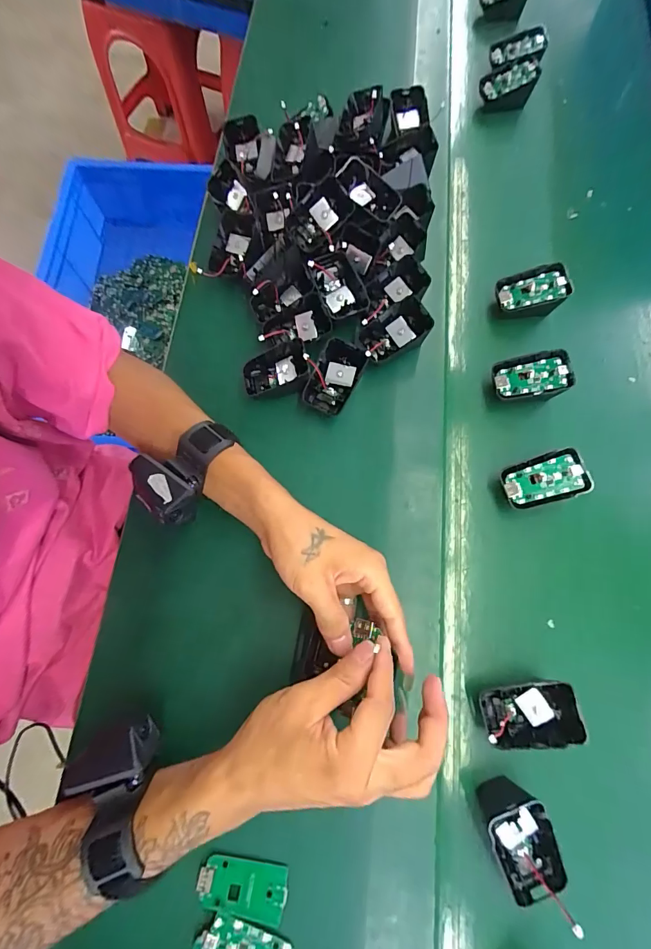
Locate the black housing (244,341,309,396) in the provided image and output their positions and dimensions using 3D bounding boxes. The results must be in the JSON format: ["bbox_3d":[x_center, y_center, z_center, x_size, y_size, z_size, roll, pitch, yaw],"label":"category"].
[{"bbox_3d":[-0.049,-0.103,0.389,0.069,0.016,0.042,-14,68,19],"label":"black housing"}]

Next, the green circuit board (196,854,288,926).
[{"bbox_3d":[-0.061,0.300,0.283,0.063,0.004,0.031,10,73,2],"label":"green circuit board"}]

